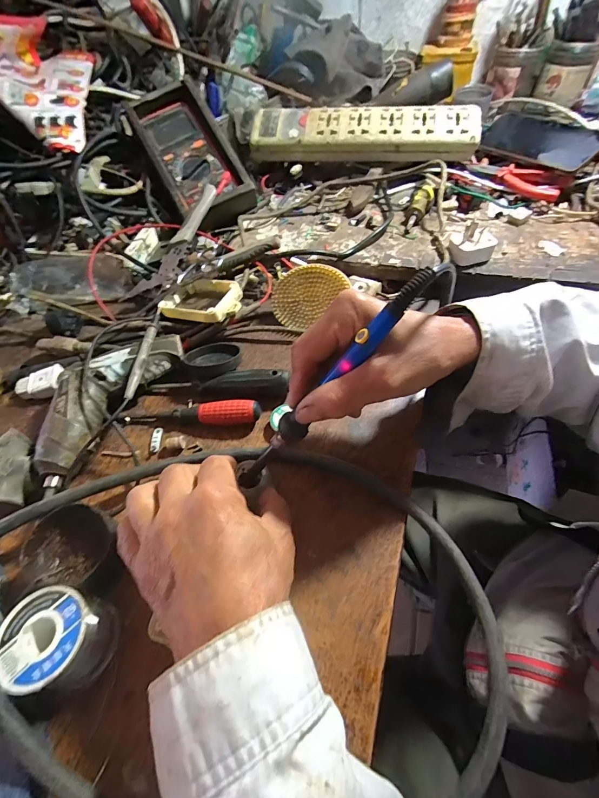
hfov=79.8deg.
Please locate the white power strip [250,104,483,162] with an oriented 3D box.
[{"bbox_3d":[0.092,-0.389,0.526,0.322,0.049,0.071,5,56,8],"label":"white power strip"}]

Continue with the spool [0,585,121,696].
[{"bbox_3d":[-0.153,0.153,0.230,0.050,0.051,0.051,4,56,7],"label":"spool"}]

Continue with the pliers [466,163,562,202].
[{"bbox_3d":[0.313,-0.324,0.525,0.133,0.023,0.039,29,63,22],"label":"pliers"}]

